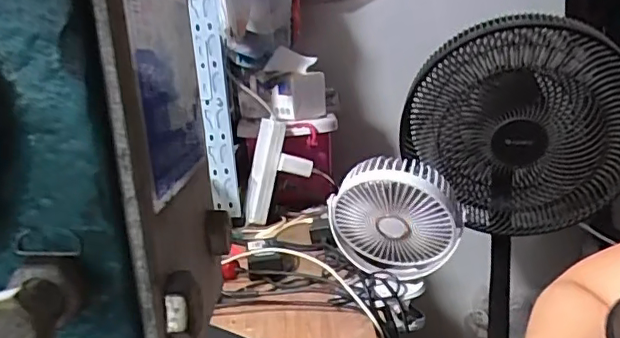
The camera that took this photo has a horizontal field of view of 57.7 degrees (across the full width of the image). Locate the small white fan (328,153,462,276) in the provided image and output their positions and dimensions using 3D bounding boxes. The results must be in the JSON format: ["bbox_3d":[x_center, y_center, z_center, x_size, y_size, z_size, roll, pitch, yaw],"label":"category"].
[{"bbox_3d":[0.102,0.070,0.682,0.152,0.167,0.072,-2,14,12],"label":"small white fan"}]

